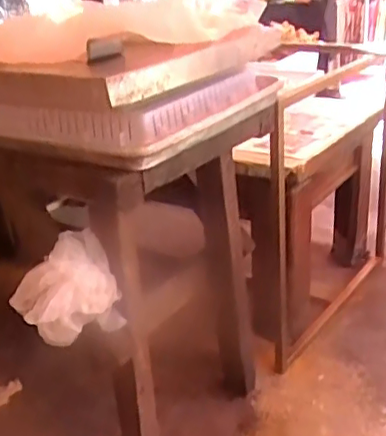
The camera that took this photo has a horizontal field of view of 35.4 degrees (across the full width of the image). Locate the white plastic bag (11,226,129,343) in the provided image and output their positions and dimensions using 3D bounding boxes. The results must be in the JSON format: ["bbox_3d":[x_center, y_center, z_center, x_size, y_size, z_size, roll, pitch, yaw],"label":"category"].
[{"bbox_3d":[-0.183,0.106,0.869,0.136,0.128,0.087,-22,29,-33],"label":"white plastic bag"}]

